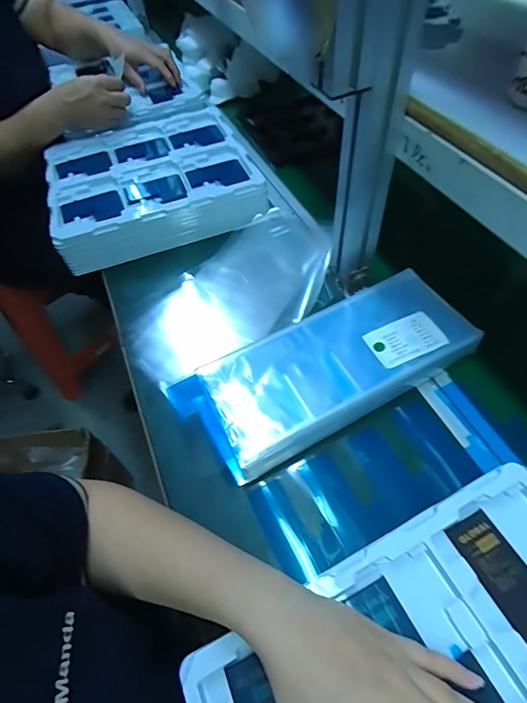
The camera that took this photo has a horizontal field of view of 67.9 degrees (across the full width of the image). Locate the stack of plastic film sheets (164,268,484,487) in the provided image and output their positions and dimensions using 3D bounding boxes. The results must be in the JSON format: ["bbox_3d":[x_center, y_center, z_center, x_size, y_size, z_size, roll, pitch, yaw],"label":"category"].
[{"bbox_3d":[0.071,0.017,0.444,0.316,0.047,0.131,-27,57,-15],"label":"stack of plastic film sheets"}]

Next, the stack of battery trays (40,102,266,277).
[{"bbox_3d":[-0.189,-0.291,0.673,0.318,0.070,0.282,-17,55,-9],"label":"stack of battery trays"}]

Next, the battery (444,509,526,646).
[{"bbox_3d":[0.203,0.177,0.303,0.065,0.004,0.111,-26,57,-15],"label":"battery"}]

